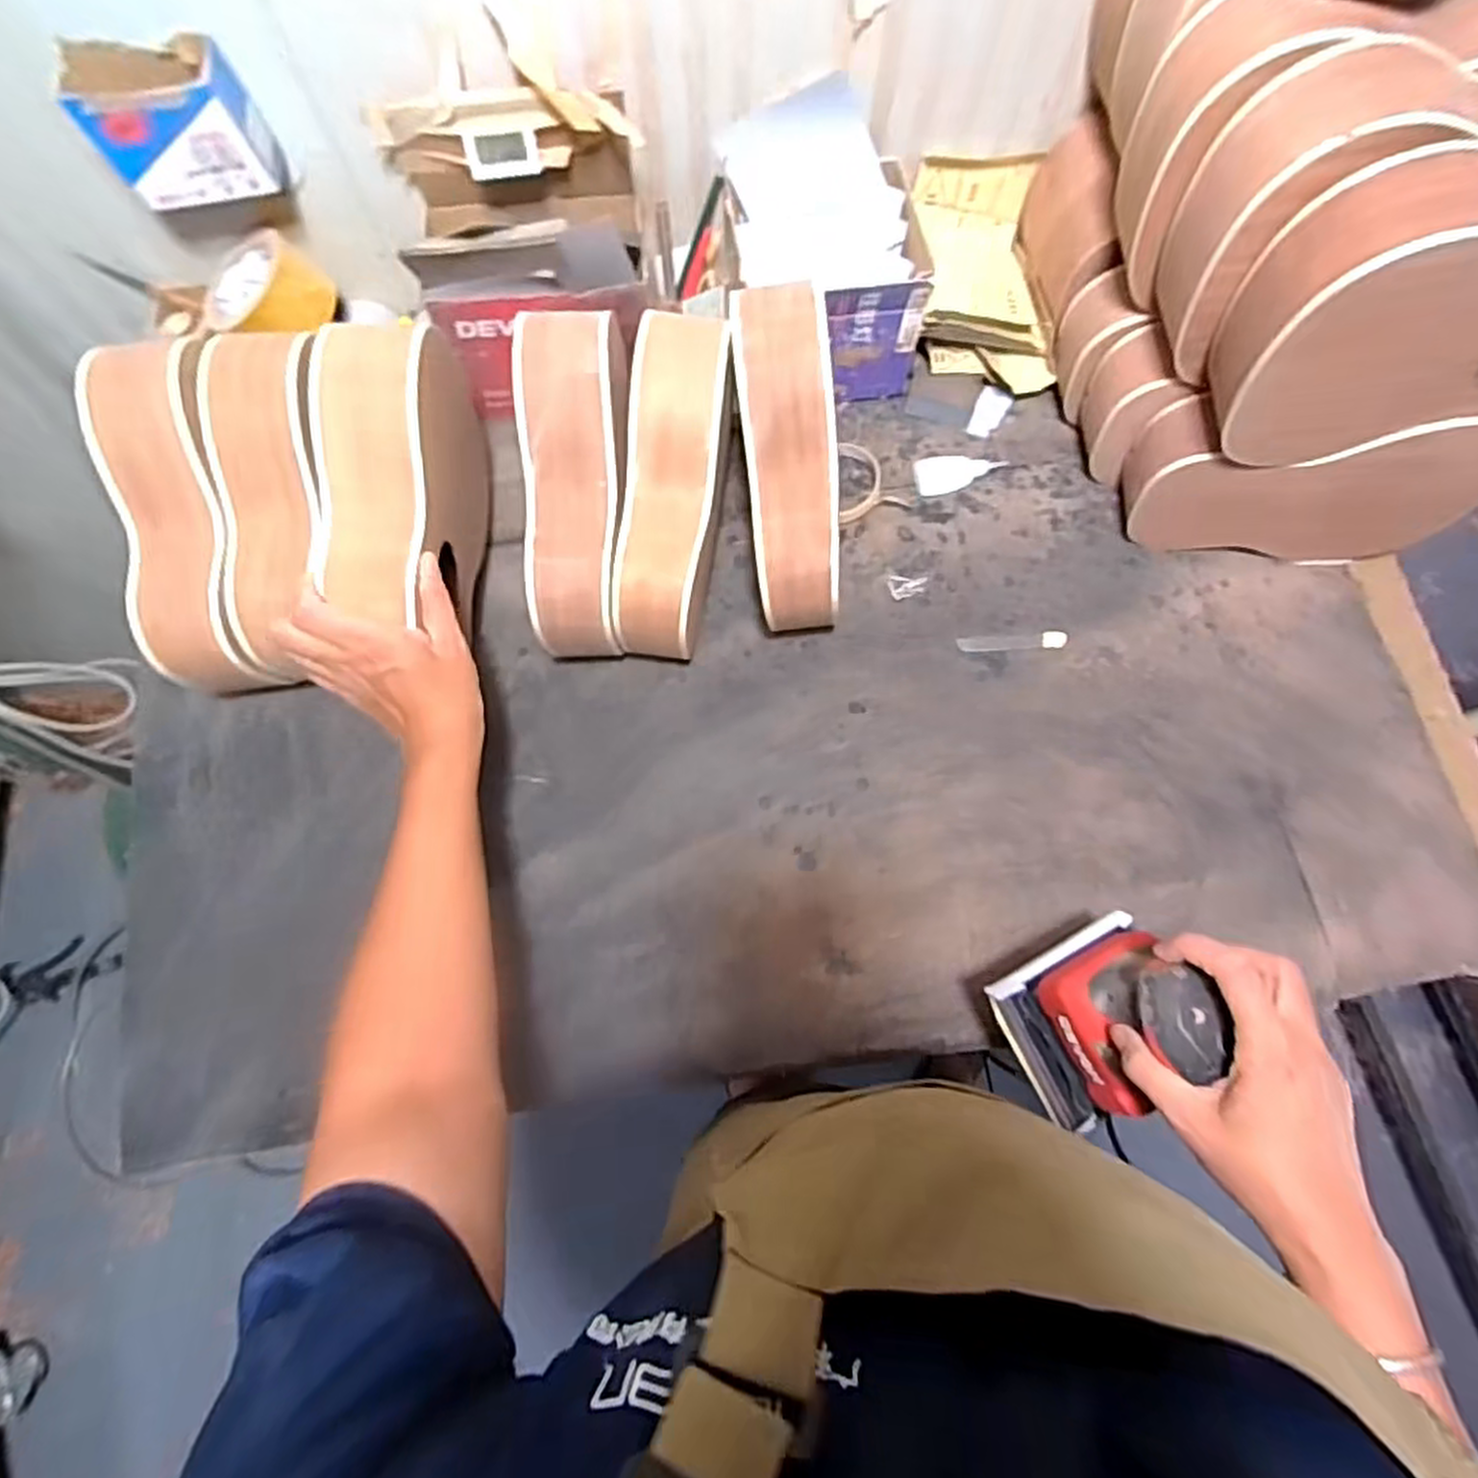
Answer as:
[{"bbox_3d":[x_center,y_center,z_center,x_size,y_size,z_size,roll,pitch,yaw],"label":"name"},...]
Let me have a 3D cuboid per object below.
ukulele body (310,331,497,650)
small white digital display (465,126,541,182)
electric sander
[{"bbox_3d":[-0.254,-0.182,0.598,0.072,0.194,0.230,1,77,1],"label":"ukulele body"},{"bbox_3d":[-0.194,-0.483,0.635,0.058,0.036,0.012,-7,74,-2],"label":"small white digital display"},{"bbox_3d":[0.245,0.182,0.476,0.116,0.122,0.104,-28,78,-6],"label":"electric sander"}]

